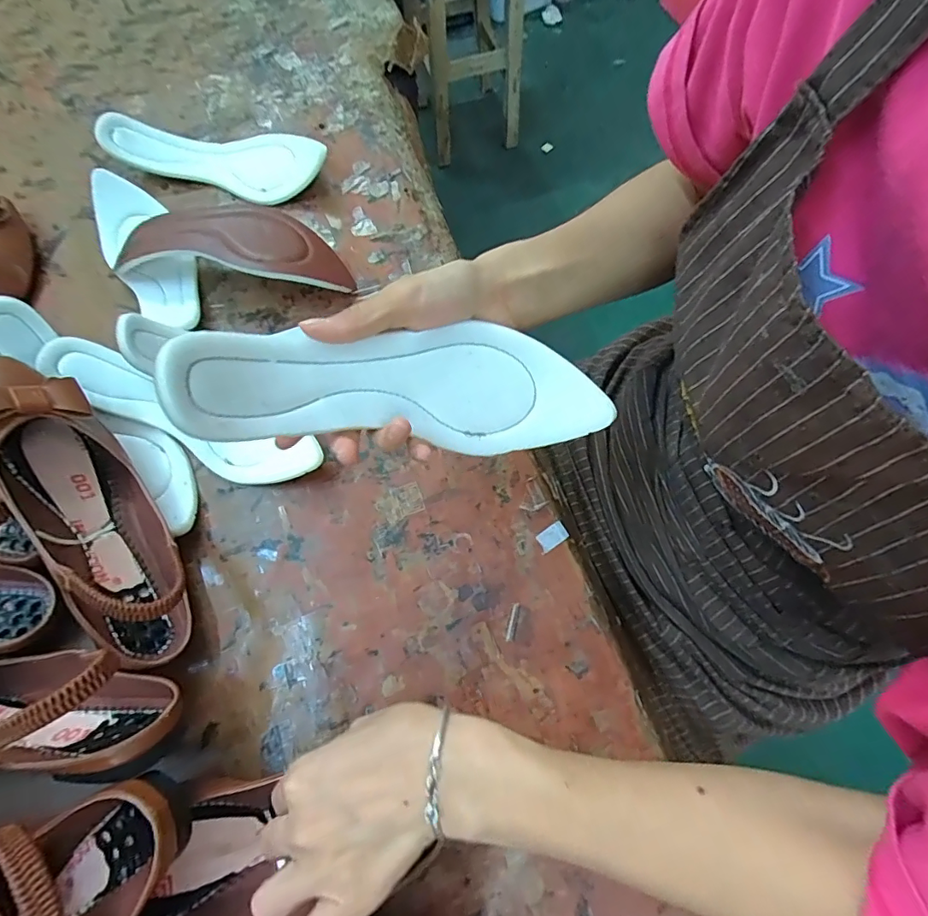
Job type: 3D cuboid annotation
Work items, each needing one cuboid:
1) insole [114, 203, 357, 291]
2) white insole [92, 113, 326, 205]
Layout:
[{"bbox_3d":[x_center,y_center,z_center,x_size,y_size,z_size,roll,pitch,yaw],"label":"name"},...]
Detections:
[{"bbox_3d":[-0.220,-0.205,0.479,0.229,0.046,0.090,12,70,6],"label":"insole"},{"bbox_3d":[-0.259,-0.330,0.530,0.246,0.039,0.083,17,71,8],"label":"white insole"}]

